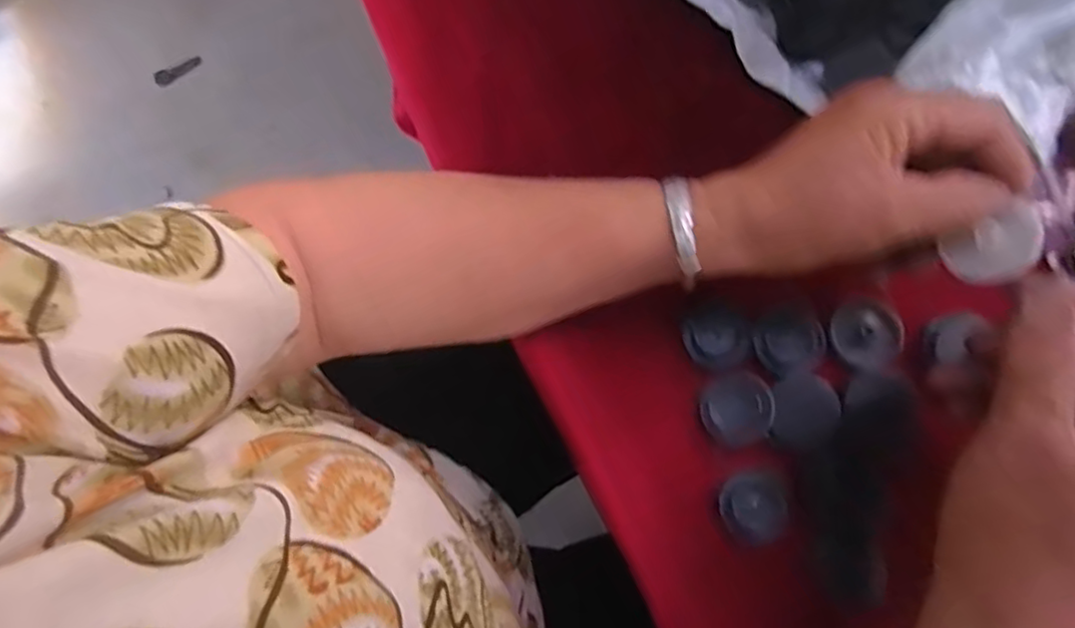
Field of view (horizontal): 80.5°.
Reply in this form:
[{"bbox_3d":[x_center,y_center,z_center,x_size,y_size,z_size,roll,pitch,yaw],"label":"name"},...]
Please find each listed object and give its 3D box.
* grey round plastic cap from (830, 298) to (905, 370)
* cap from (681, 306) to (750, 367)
[{"bbox_3d":[0.163,0.010,0.314,0.030,0.011,0.034,-16,79,2],"label":"grey round plastic cap"},{"bbox_3d":[0.088,0.011,0.315,0.029,0.005,0.029,-1,80,4],"label":"cap"}]

